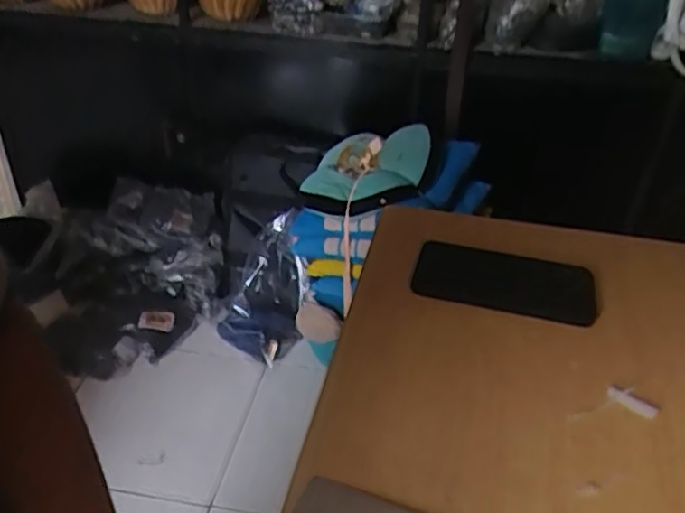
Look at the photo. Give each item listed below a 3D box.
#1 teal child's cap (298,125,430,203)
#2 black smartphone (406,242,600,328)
[{"bbox_3d":[0.050,-0.192,1.286,0.249,0.121,0.148,15,37,19],"label":"teal child's cap"},{"bbox_3d":[0.143,0.021,0.569,0.152,0.013,0.077,10,34,13],"label":"black smartphone"}]

